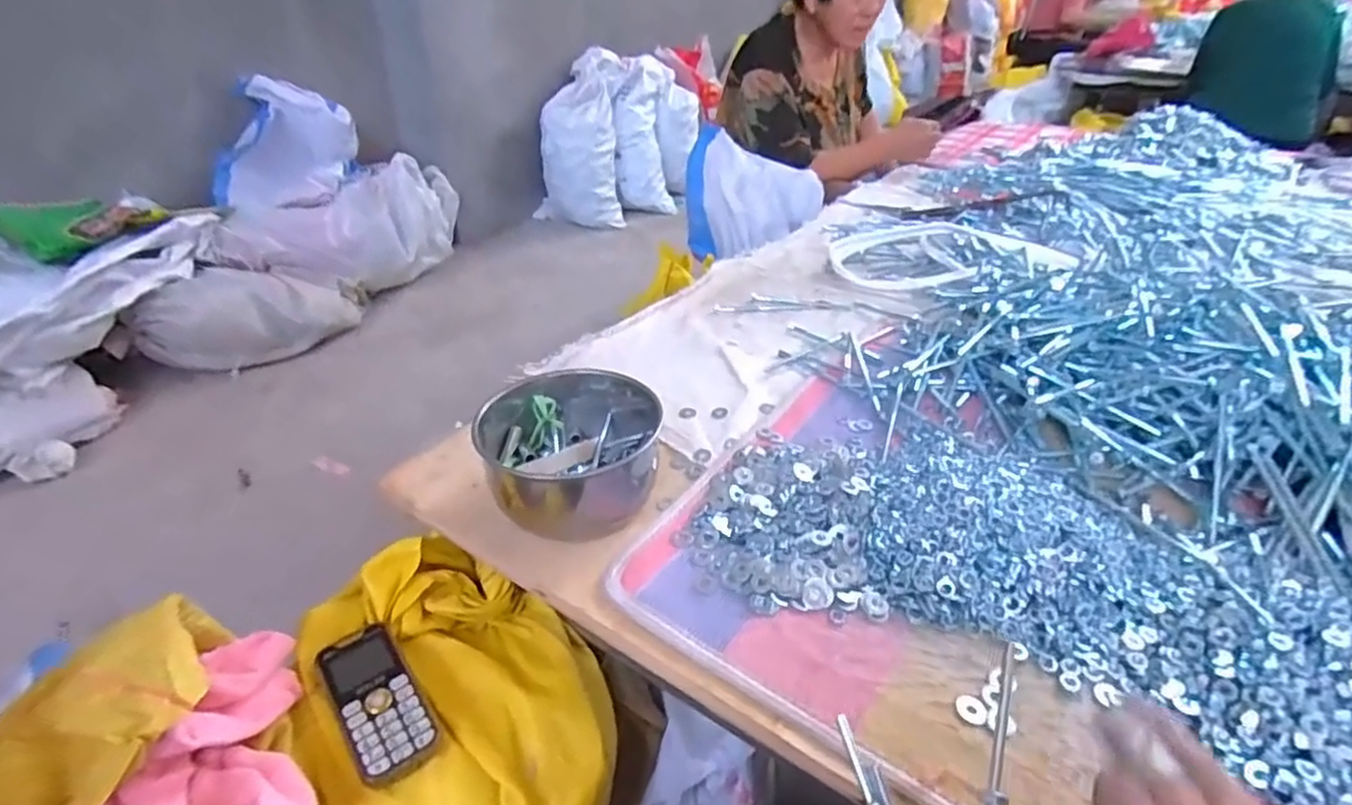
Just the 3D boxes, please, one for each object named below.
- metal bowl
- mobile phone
[{"bbox_3d":[-0.096,0.042,0.629,0.159,0.107,0.159,0,34,0],"label":"metal bowl"},{"bbox_3d":[-0.228,0.225,0.510,0.055,0.019,0.116,-25,41,-31],"label":"mobile phone"}]

